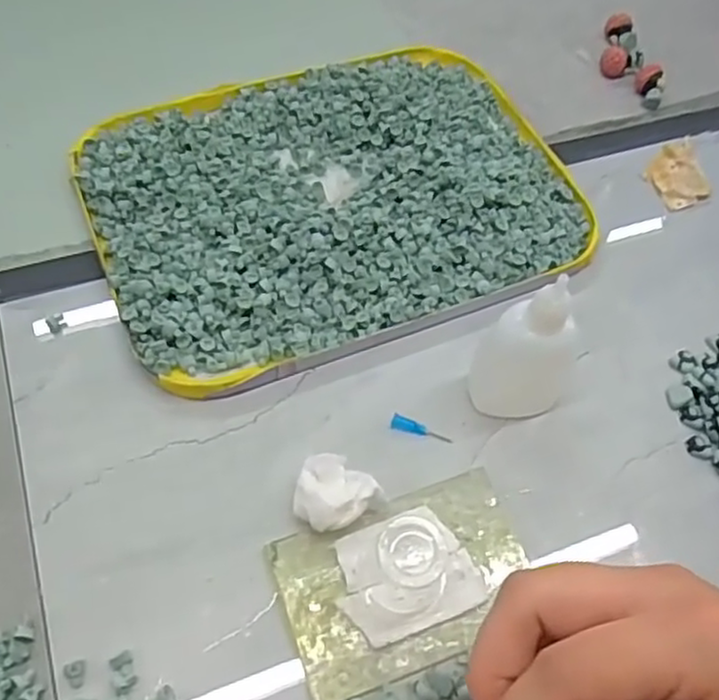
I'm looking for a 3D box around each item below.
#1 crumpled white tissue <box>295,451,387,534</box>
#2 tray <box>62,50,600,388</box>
[{"bbox_3d":[-0.012,0.064,0.309,0.032,0.020,0.033,-29,64,-21],"label":"crumpled white tissue"},{"bbox_3d":[-0.013,-0.092,0.408,0.268,0.028,0.202,-18,60,-16],"label":"tray"}]

